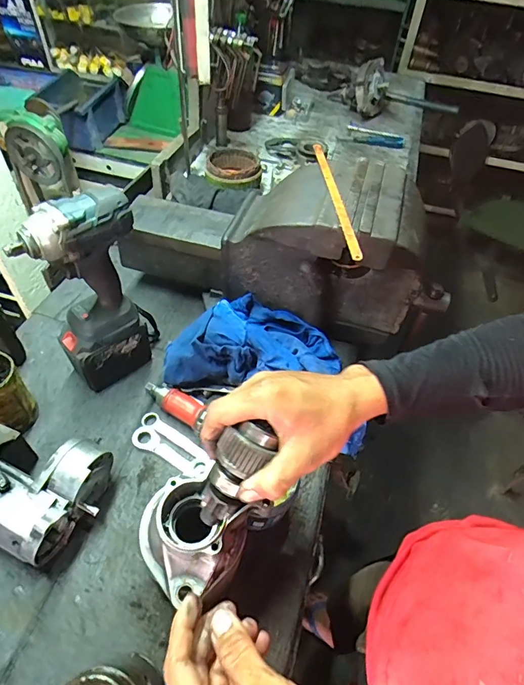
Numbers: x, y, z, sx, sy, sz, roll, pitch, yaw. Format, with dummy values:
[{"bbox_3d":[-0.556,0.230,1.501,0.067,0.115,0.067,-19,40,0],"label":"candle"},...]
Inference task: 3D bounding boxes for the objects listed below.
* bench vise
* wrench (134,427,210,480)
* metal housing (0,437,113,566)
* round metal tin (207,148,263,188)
[{"bbox_3d":[0.033,-0.172,0.672,0.530,0.230,0.214,26,53,16],"label":"bench vise"},{"bbox_3d":[-0.133,0.159,0.588,0.122,0.012,0.031,23,52,14],"label":"wrench"},{"bbox_3d":[-0.261,0.185,0.501,0.113,0.092,0.144,21,52,12],"label":"metal housing"},{"bbox_3d":[-0.071,-0.422,0.969,0.125,0.039,0.126,3,50,-3],"label":"round metal tin"}]

